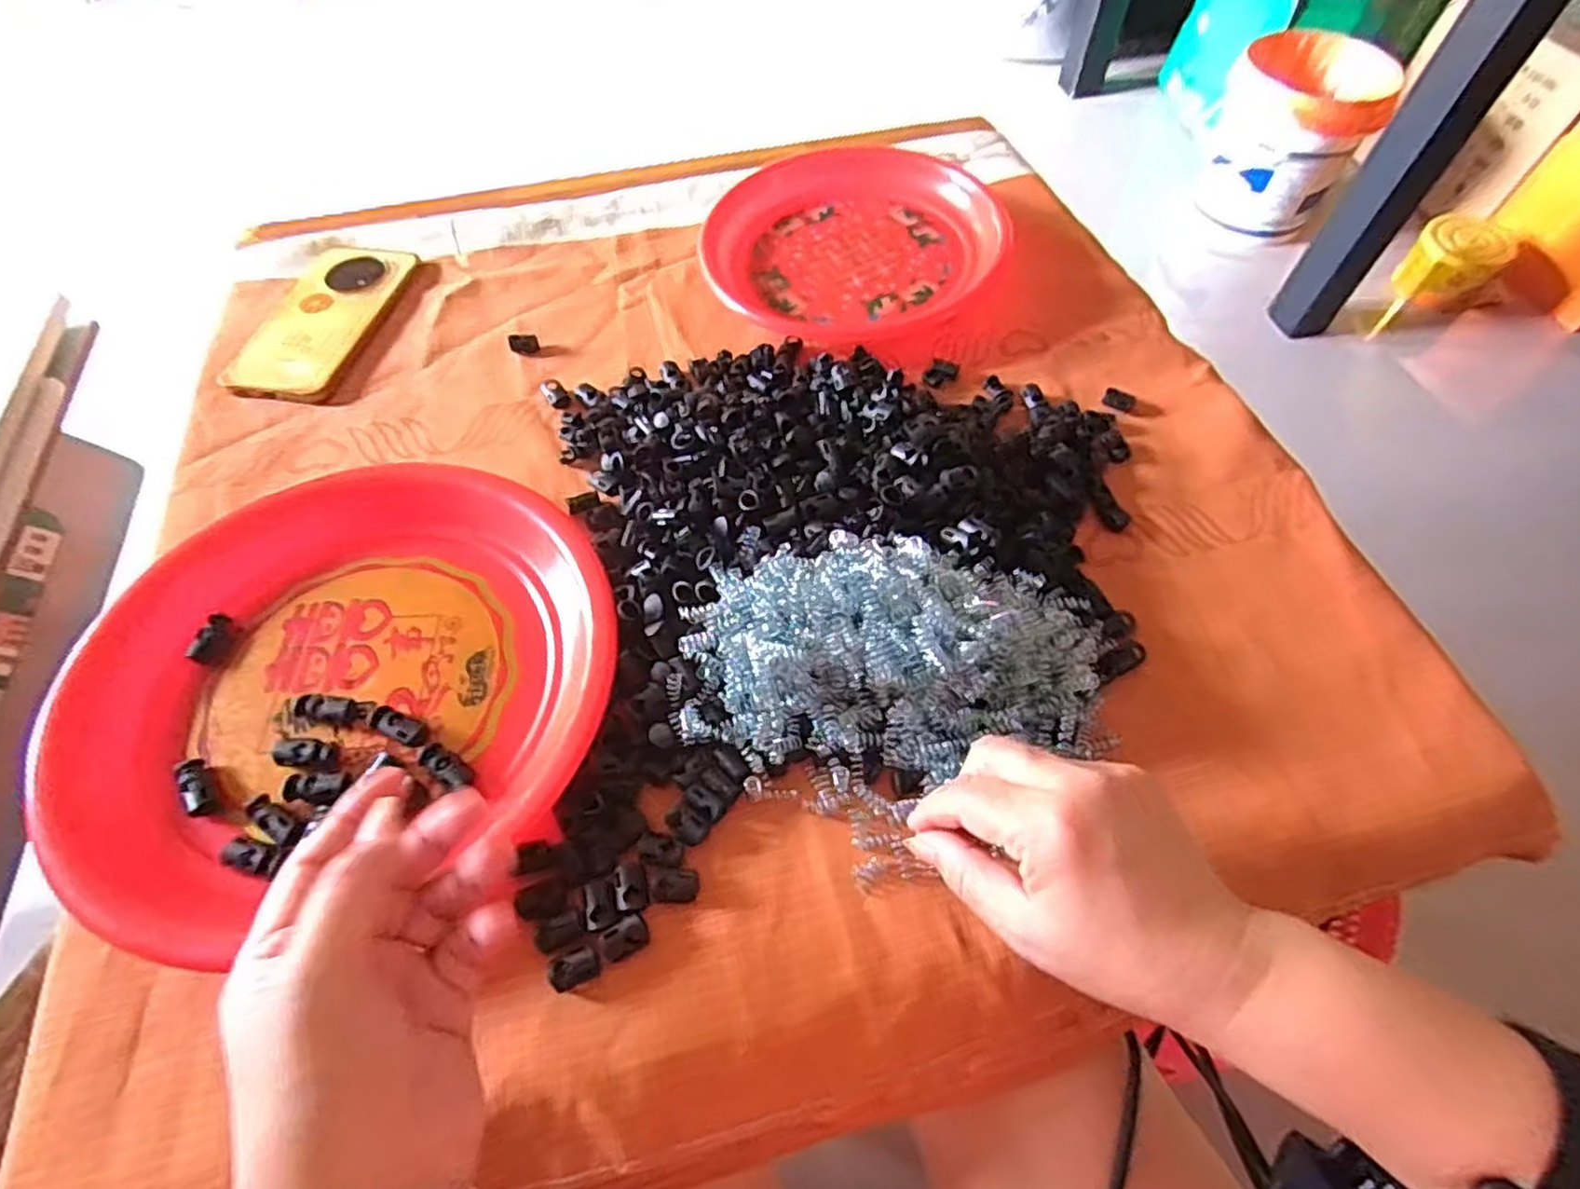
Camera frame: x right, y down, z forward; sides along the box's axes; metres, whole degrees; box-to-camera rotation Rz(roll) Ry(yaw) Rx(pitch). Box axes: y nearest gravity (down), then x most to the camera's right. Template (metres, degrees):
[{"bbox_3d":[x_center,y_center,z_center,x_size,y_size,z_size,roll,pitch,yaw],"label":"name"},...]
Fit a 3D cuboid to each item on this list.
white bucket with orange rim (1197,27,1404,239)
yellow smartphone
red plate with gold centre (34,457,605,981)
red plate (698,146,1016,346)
[{"bbox_3d":[0.918,-0.840,1.364,0.256,0.288,0.233,0,58,0],"label":"white bucket with orange rim"},{"bbox_3d":[-0.337,-0.200,0.528,0.075,0.011,0.158,8,57,3],"label":"yellow smartphone"},{"bbox_3d":[-0.222,0.035,0.367,0.253,0.028,0.229,-20,60,-15],"label":"red plate with gold centre"},{"bbox_3d":[0.044,-0.274,0.553,0.211,0.037,0.189,-22,61,-16],"label":"red plate"}]

